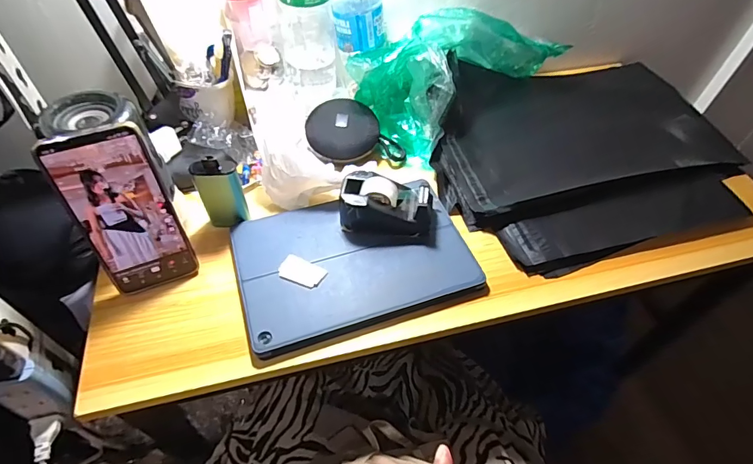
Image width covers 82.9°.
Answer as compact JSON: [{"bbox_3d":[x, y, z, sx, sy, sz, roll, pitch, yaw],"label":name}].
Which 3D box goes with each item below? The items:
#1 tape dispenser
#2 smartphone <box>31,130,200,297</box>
[{"bbox_3d":[0.009,-0.028,0.467,0.097,0.044,0.064,-2,52,-5],"label":"tape dispenser"},{"bbox_3d":[-0.224,-0.013,0.386,0.076,0.162,0.004,-20,39,-18],"label":"smartphone"}]

